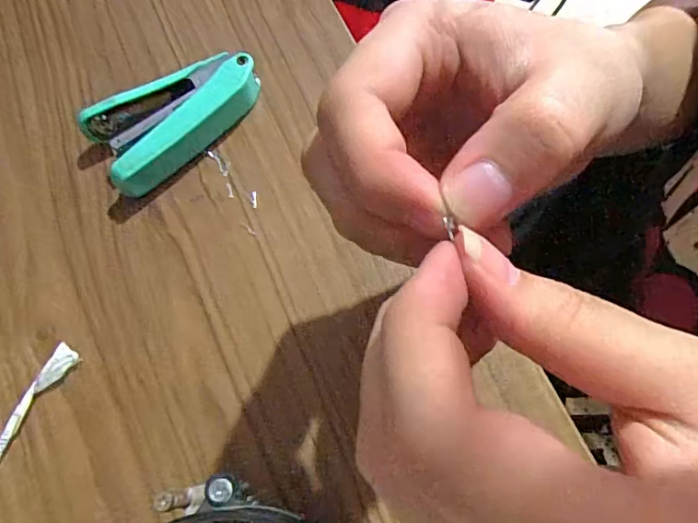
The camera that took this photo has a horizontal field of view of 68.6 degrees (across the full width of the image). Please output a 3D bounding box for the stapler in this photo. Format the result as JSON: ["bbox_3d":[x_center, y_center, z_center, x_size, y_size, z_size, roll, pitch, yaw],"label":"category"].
[{"bbox_3d":[-0.086,-0.072,0.266,0.089,0.022,0.047,-27,71,-8],"label":"stapler"}]

